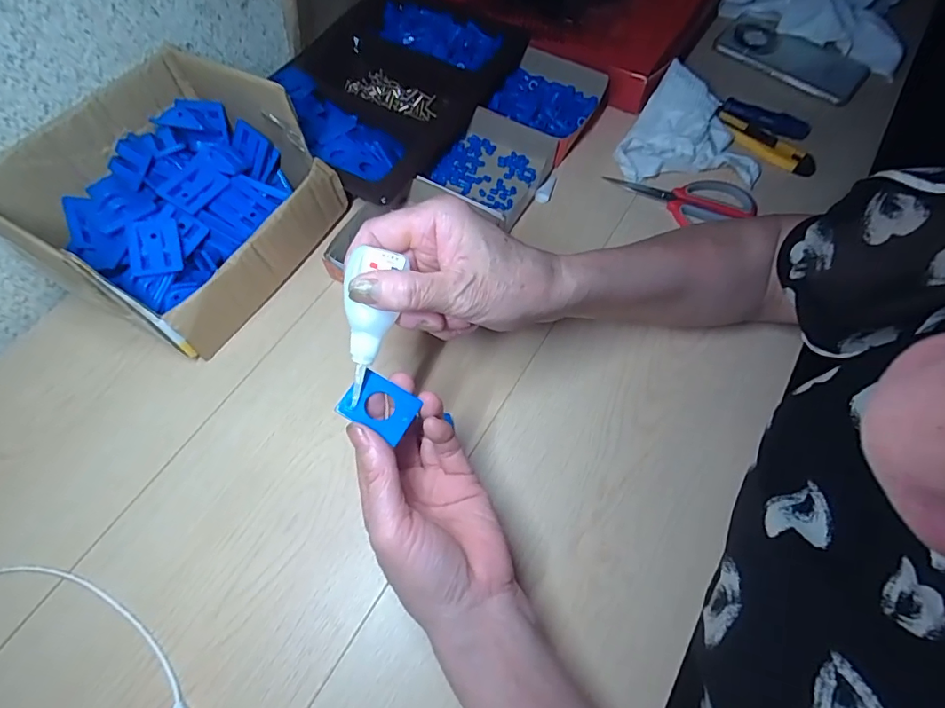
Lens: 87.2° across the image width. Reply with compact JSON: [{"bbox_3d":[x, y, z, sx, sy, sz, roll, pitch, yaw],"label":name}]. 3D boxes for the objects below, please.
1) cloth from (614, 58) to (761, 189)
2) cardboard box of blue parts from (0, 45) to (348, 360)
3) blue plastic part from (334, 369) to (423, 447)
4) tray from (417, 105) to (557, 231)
[{"bbox_3d":[0.235,-0.218,0.522,0.135,0.022,0.142,33,80,1],"label":"cloth"},{"bbox_3d":[-0.238,-0.121,0.414,0.176,0.121,0.207,32,69,11],"label":"cardboard box of blue parts"},{"bbox_3d":[-0.055,0.030,0.291,0.038,0.011,0.032,28,68,12],"label":"blue plastic part"},{"bbox_3d":[0.022,-0.193,0.506,0.113,0.034,0.118,33,69,13],"label":"tray"}]

